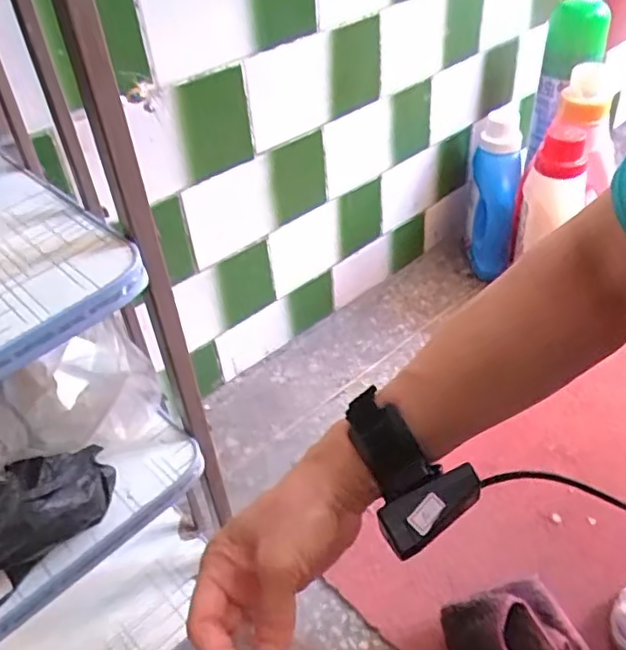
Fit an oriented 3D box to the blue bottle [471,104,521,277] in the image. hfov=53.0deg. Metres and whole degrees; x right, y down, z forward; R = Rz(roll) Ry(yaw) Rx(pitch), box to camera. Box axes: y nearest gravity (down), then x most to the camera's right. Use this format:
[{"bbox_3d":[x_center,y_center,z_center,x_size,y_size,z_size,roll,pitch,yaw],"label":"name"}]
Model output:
[{"bbox_3d":[0.277,-0.200,0.961,0.061,0.270,0.086,4,40,11],"label":"blue bottle"}]

